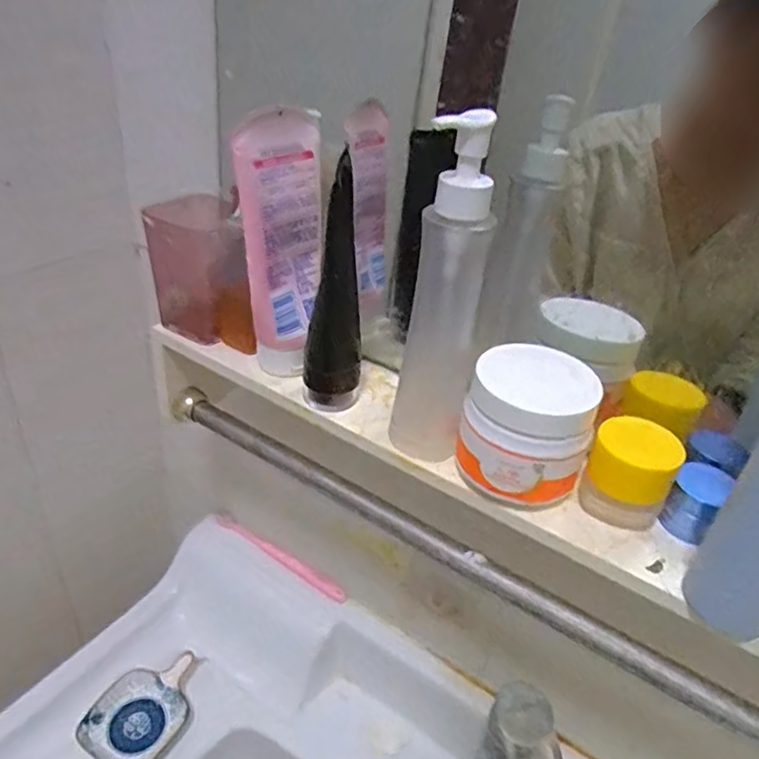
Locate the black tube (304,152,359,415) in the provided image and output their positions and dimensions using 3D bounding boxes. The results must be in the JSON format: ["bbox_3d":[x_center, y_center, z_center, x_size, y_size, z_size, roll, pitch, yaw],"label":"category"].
[{"bbox_3d":[-0.028,-0.053,0.390,0.034,0.152,0.034,1,34,-8],"label":"black tube"}]

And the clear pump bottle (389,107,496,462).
[{"bbox_3d":[0.037,-0.039,0.354,0.039,0.213,0.033,15,35,13],"label":"clear pump bottle"}]

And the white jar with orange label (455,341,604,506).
[{"bbox_3d":[0.083,0.025,0.356,0.067,0.067,0.063,4,34,-3],"label":"white jar with orange label"}]

